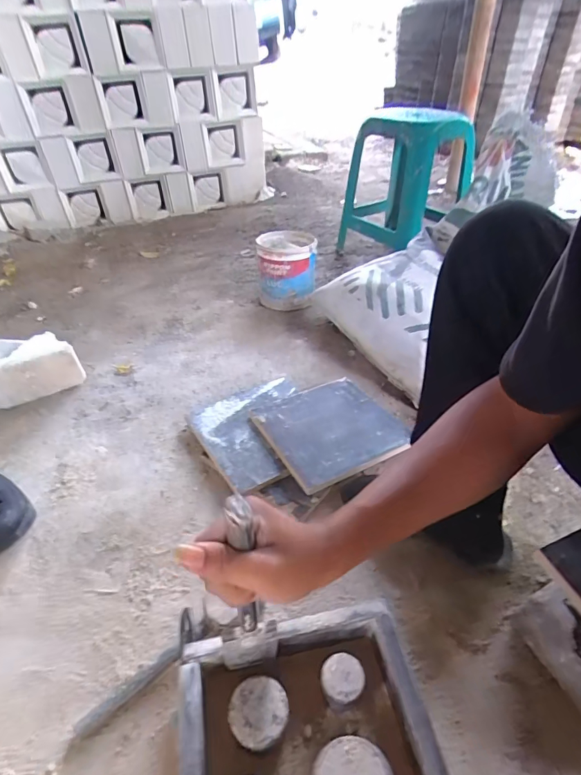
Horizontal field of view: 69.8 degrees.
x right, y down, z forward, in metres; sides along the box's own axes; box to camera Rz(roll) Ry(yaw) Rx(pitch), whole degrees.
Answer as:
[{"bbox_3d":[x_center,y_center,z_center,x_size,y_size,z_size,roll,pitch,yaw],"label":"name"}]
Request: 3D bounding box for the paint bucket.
[{"bbox_3d":[-0.012,-0.364,1.300,0.177,0.184,0.182,0,40,0],"label":"paint bucket"}]

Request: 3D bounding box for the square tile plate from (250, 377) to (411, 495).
[{"bbox_3d":[0.084,0.078,0.854,0.263,0.020,0.245,-16,40,-26],"label":"square tile plate"}]

